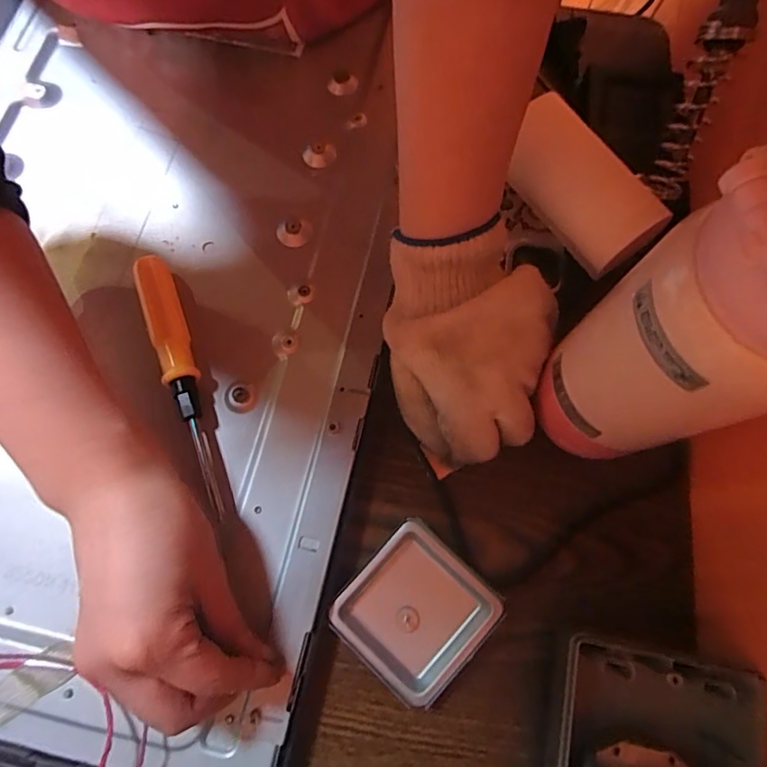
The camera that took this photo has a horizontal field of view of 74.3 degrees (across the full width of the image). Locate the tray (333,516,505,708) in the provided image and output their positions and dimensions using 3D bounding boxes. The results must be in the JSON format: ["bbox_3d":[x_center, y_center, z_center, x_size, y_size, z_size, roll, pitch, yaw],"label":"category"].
[{"bbox_3d":[0.016,0.120,0.267,0.067,0.018,0.071,40,76,10],"label":"tray"}]

